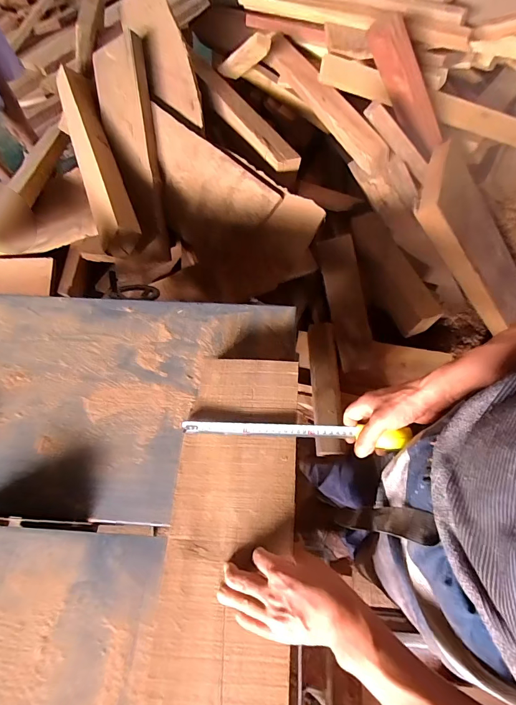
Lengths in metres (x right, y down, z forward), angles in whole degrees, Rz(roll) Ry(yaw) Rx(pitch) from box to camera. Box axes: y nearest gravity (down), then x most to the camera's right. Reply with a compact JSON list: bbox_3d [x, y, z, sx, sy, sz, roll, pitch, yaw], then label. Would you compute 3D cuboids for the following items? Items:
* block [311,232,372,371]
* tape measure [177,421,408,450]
[{"bbox_3d":[0.306,-0.169,1.263,0.134,0.050,0.456,-14,94,-5],"label":"block"},{"bbox_3d":[0.049,0.118,0.544,0.326,0.053,0.035,1,63,12],"label":"tape measure"}]

